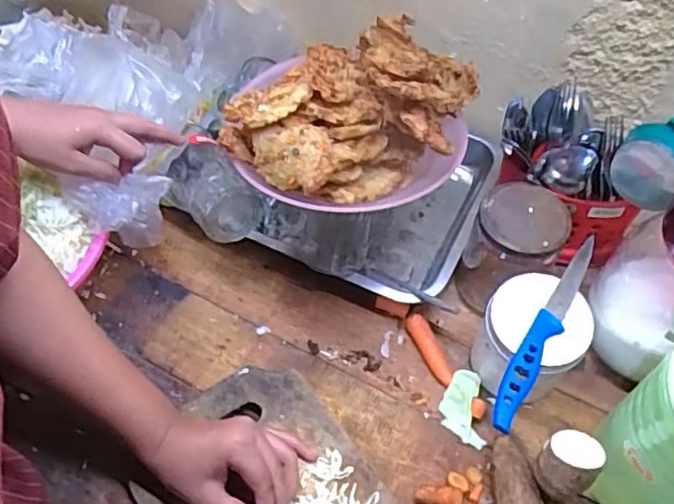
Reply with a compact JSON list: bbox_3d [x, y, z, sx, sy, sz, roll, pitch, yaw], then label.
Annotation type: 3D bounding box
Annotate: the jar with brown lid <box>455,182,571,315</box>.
[{"bbox_3d":[0.172,-0.002,0.619,0.077,0.129,0.084,1,57,-2],"label":"jar with brown lid"}]

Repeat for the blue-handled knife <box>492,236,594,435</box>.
[{"bbox_3d":[0.176,0.068,0.524,0.023,0.017,0.197,31,62,17],"label":"blue-handled knife"}]

